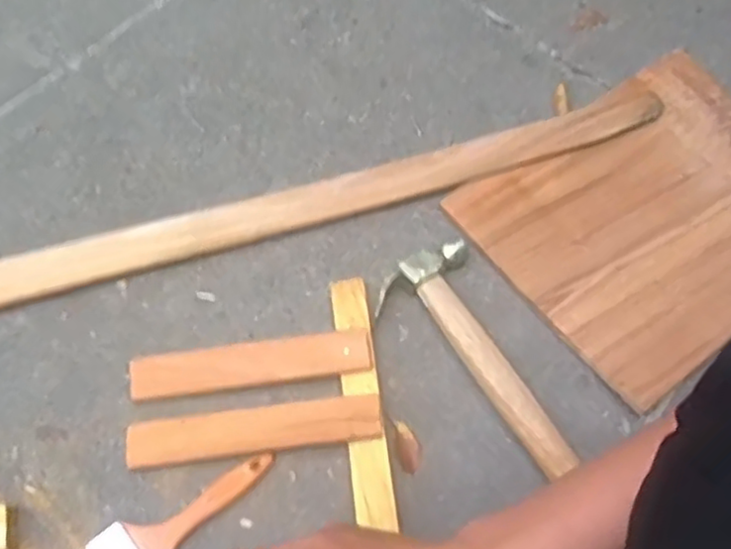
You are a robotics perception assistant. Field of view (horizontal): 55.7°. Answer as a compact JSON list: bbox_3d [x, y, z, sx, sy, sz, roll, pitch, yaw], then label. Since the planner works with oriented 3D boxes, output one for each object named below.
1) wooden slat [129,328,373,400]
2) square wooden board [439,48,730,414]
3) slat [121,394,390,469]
[{"bbox_3d":[-0.099,0.077,0.598,0.207,0.008,0.037,-8,64,-2],"label":"wooden slat"},{"bbox_3d":[0.308,-0.068,0.717,0.361,0.019,0.269,-33,70,-20],"label":"square wooden board"},{"bbox_3d":[-0.093,0.131,0.584,0.211,0.007,0.039,-7,65,-1],"label":"slat"}]

